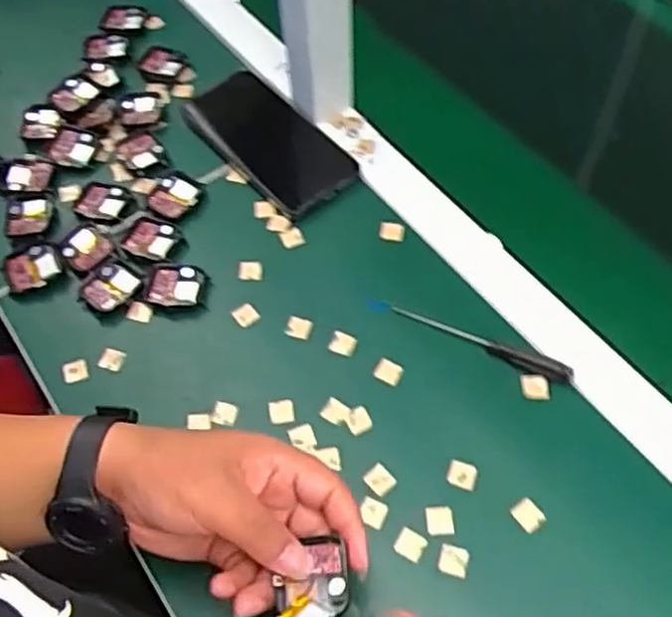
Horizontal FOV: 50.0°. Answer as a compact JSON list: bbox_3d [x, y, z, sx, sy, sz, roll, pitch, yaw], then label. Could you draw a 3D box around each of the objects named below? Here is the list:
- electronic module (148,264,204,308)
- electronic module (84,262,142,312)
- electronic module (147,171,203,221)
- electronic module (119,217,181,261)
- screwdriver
[{"bbox_3d":[-0.122,-0.016,0.551,0.040,0.009,0.036,-2,58,1],"label":"electronic module"},{"bbox_3d":[-0.172,-0.015,0.552,0.034,0.010,0.040,38,67,23],"label":"electronic module"},{"bbox_3d":[-0.133,-0.092,0.594,0.041,0.009,0.045,30,64,19],"label":"electronic module"},{"bbox_3d":[-0.147,-0.055,0.574,0.042,0.006,0.036,9,59,8],"label":"electronic module"},{"bbox_3d":[0.093,0.022,0.510,0.148,0.009,0.014,22,62,15],"label":"screwdriver"}]

